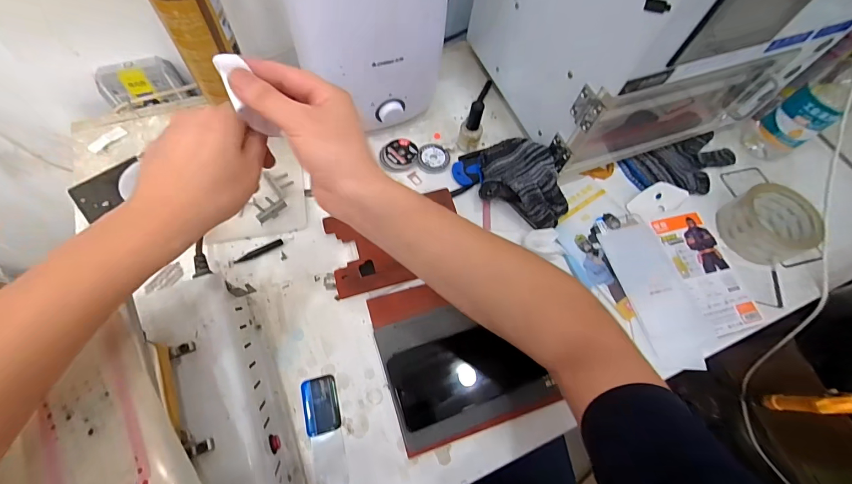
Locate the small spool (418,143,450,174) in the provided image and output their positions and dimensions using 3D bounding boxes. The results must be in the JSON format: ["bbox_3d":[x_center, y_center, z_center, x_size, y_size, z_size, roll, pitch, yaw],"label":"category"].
[{"bbox_3d":[0.013,-0.123,0.531,0.044,0.011,0.051,11,64,2],"label":"small spool"}]

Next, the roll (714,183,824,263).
[{"bbox_3d":[0.459,-0.025,0.493,0.102,0.048,0.093,1,64,-3],"label":"roll"}]

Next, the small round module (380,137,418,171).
[{"bbox_3d":[-0.038,-0.123,0.527,0.055,0.018,0.045,-32,70,-17],"label":"small round module"}]

